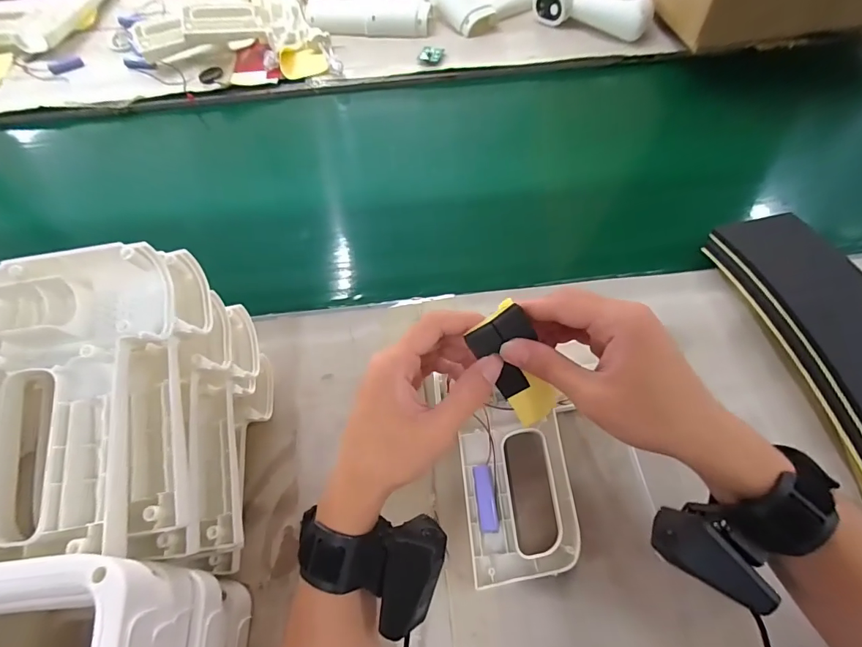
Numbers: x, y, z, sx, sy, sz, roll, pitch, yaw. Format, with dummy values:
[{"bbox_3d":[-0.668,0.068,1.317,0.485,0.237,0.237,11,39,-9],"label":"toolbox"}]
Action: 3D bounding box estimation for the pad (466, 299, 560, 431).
[{"bbox_3d":[0.061,0.033,0.298,0.037,0.102,0.018,-42,37,-18],"label":"pad"}]

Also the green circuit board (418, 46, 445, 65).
[{"bbox_3d":[0.000,-0.424,0.676,0.036,0.010,0.039,12,63,10],"label":"green circuit board"}]

